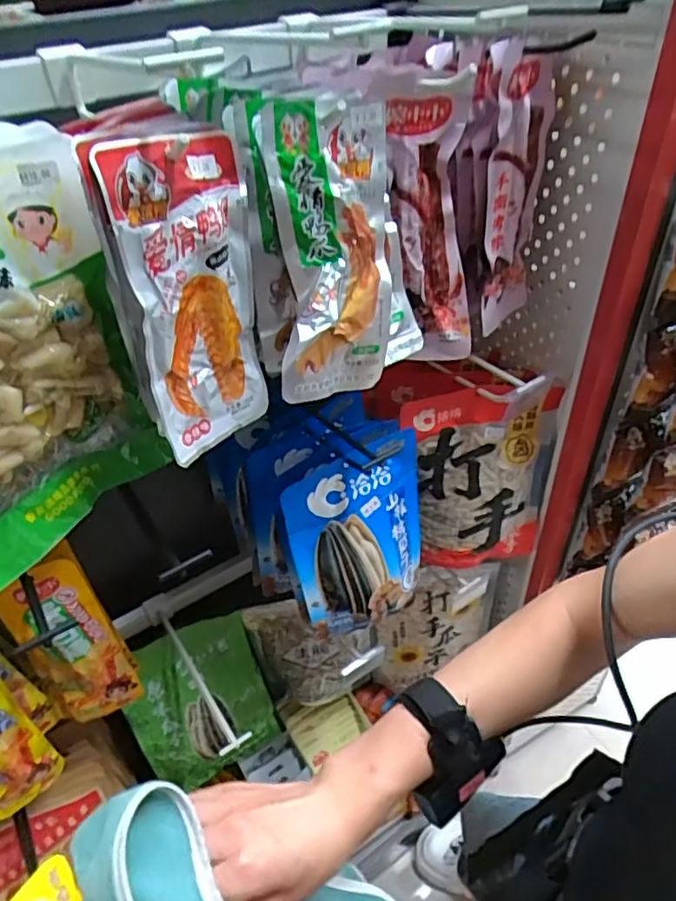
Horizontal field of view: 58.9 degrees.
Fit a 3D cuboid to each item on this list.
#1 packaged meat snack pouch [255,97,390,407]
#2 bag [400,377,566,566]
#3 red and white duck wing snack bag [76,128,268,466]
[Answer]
[{"bbox_3d":[-0.001,-0.130,0.399,0.097,0.182,0.020,-13,18,-31],"label":"packaged meat snack pouch"},{"bbox_3d":[0.164,0.033,0.702,0.175,0.236,0.062,-6,41,-3],"label":"bag"},{"bbox_3d":[-0.089,-0.094,0.380,0.025,0.189,0.091,21,39,35],"label":"red and white duck wing snack bag"}]

